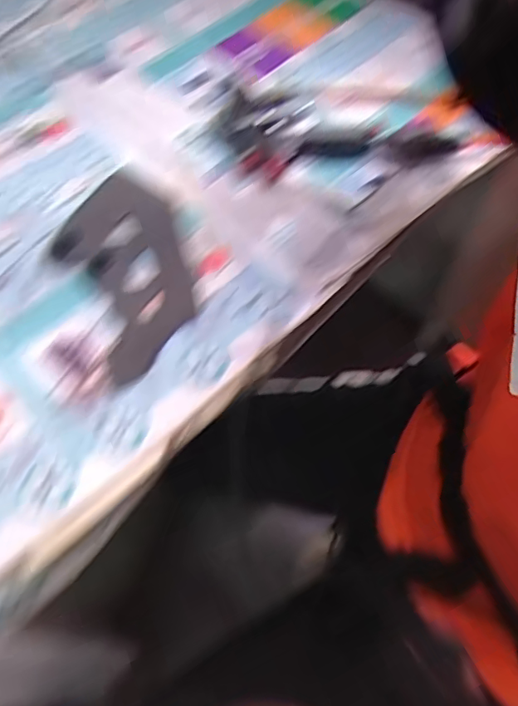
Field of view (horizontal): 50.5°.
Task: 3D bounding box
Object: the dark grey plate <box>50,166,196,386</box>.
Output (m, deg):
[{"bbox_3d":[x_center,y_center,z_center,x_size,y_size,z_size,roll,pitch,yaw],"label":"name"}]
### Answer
[{"bbox_3d":[-0.114,-0.079,0.491,0.113,0.011,0.194,-29,64,-15],"label":"dark grey plate"}]

